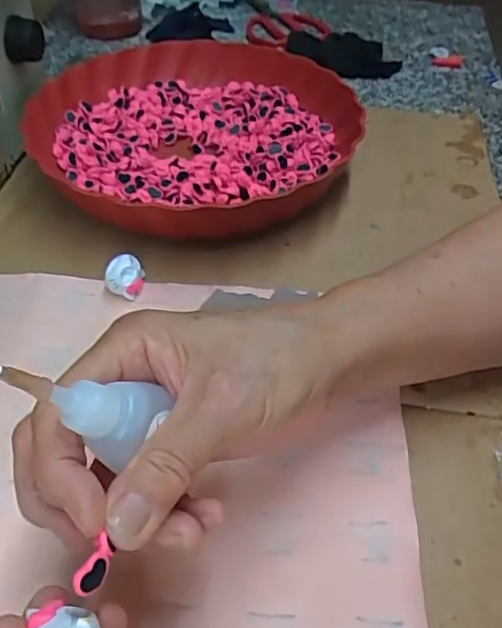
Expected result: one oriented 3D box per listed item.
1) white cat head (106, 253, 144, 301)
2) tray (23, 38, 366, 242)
[{"bbox_3d":[-0.078,-0.022,0.369,0.023,0.022,0.020,-8,48,-11],"label":"white cat head"},{"bbox_3d":[-0.039,-0.138,0.456,0.232,0.045,0.246,-28,54,-26],"label":"tray"}]

